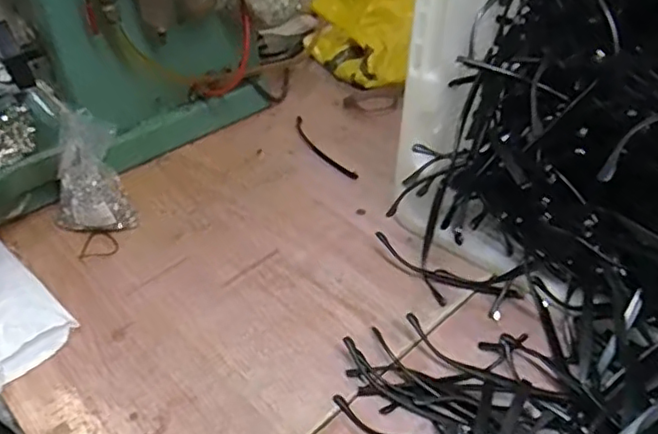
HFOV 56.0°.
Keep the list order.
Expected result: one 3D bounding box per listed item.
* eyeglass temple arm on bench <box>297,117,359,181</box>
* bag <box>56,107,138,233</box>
[{"bbox_3d":[-0.009,-0.077,0.699,0.018,0.007,0.132,-20,46,-21],"label":"eyeglass temple arm on bench"},{"bbox_3d":[-0.228,-0.039,0.589,0.069,0.097,0.067,-24,47,-23],"label":"bag"}]

